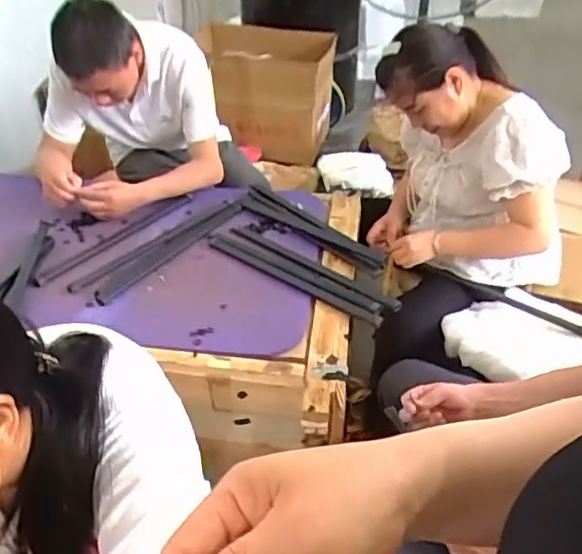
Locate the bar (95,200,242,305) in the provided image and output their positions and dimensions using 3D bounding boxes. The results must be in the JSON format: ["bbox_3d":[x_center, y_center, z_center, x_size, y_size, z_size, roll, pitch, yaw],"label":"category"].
[{"bbox_3d":[-0.253,-0.070,1.308,0.069,0.013,0.446,22,41,26],"label":"bar"}]

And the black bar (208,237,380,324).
[{"bbox_3d":[0.001,-0.004,1.217,0.450,0.024,0.058,25,43,29],"label":"black bar"}]

